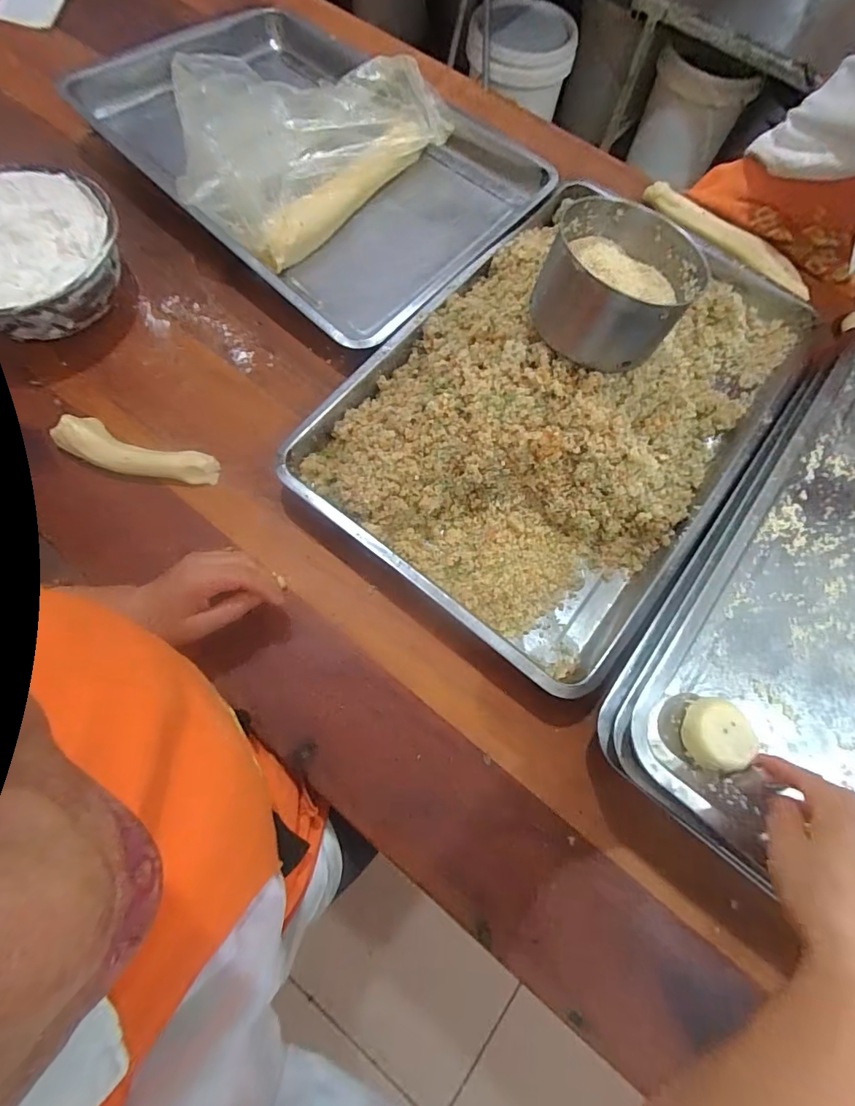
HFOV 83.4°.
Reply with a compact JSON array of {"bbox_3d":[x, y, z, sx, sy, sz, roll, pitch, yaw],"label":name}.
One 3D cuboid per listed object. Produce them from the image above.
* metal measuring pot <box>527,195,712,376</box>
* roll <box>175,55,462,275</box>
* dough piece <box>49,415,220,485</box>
[{"bbox_3d":[0.176,-0.251,0.446,0.130,0.080,0.135,1,70,-2],"label":"metal measuring pot"},{"bbox_3d":[-0.211,-0.591,0.657,0.347,0.076,0.362,41,73,12],"label":"roll"},{"bbox_3d":[-0.311,-0.106,0.511,0.163,0.031,0.045,17,70,4],"label":"dough piece"}]

